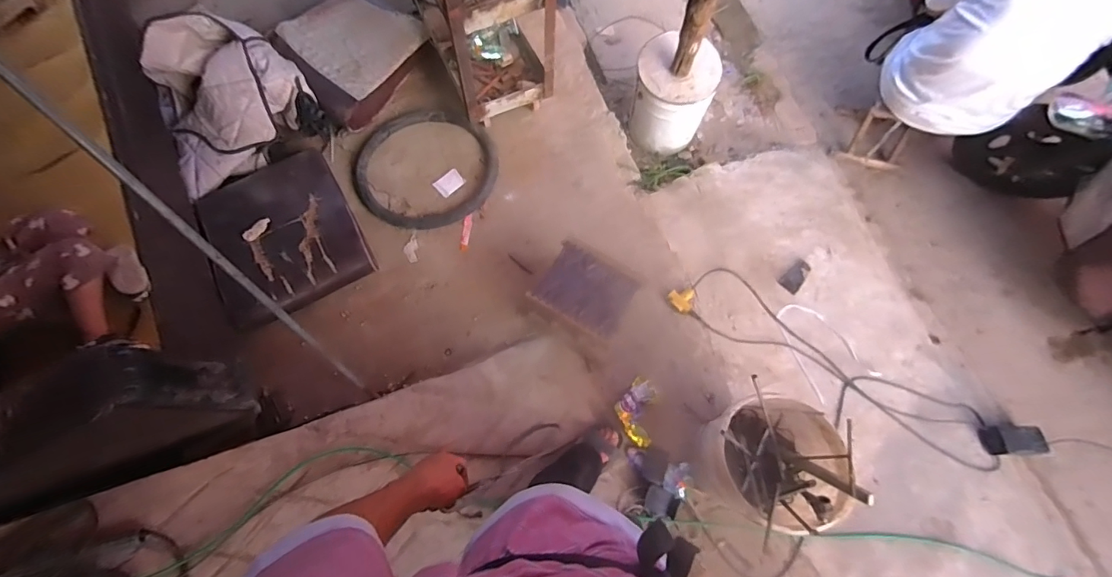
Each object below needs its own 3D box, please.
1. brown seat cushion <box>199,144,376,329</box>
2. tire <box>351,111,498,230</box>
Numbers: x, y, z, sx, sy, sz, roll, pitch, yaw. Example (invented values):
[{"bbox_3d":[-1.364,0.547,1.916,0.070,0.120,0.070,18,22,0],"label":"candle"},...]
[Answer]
[{"bbox_3d":[-0.919,-0.180,1.572,0.475,0.118,0.542,-25,74,-5],"label":"brown seat cushion"},{"bbox_3d":[-0.477,-0.447,1.751,0.509,0.061,0.494,-1,73,2],"label":"tire"}]

